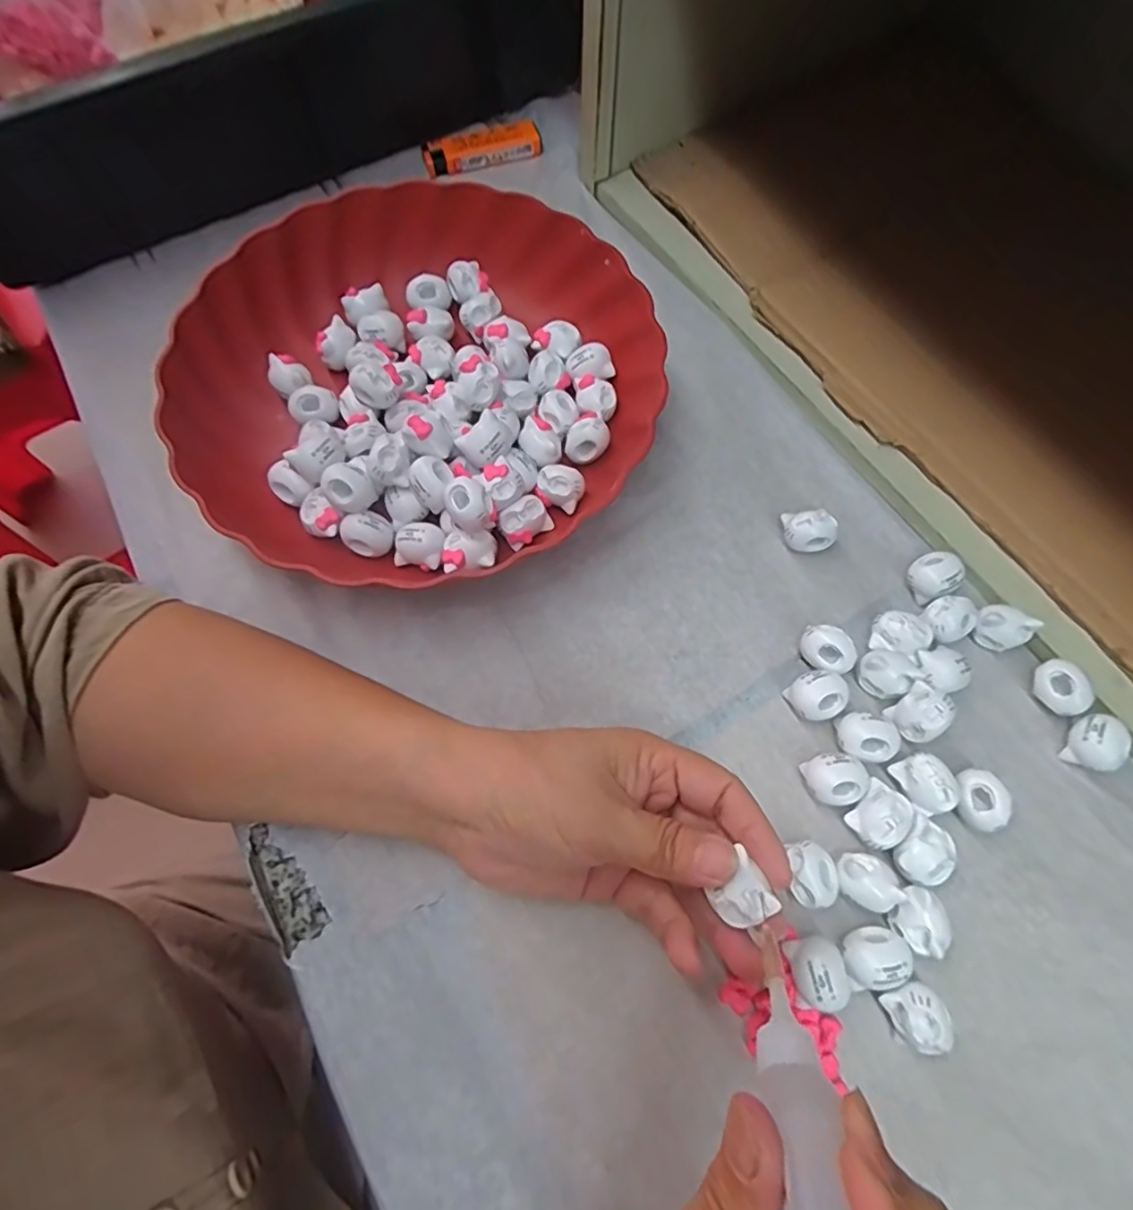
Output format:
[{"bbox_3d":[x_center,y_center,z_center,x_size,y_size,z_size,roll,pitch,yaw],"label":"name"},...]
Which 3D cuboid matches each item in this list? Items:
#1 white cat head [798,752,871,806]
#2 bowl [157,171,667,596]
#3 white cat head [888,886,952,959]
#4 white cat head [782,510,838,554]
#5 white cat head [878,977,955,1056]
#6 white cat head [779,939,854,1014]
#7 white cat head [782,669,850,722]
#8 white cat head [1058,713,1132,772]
[{"bbox_3d":[0.119,0.077,0.278,0.027,0.016,0.021,3,69,1],"label":"white cat head"},{"bbox_3d":[-0.081,-0.125,0.338,0.239,0.049,0.233,0,69,-1],"label":"bowl"},{"bbox_3d":[0.143,0.129,0.258,0.018,0.020,0.024,19,70,6],"label":"white cat head"},{"bbox_3d":[0.125,-0.037,0.324,0.024,0.018,0.020,0,69,-1],"label":"white cat head"},{"bbox_3d":[0.135,0.160,0.245,0.017,0.023,0.023,-28,72,-11],"label":"white cat head"},{"bbox_3d":[0.101,0.146,0.251,0.022,0.019,0.025,-13,70,-6],"label":"white cat head"},{"bbox_3d":[0.117,0.042,0.292,0.025,0.018,0.021,-11,70,-5],"label":"white cat head"},{"bbox_3d":[0.239,0.063,0.285,0.020,0.017,0.024,-5,69,-2],"label":"white cat head"}]

